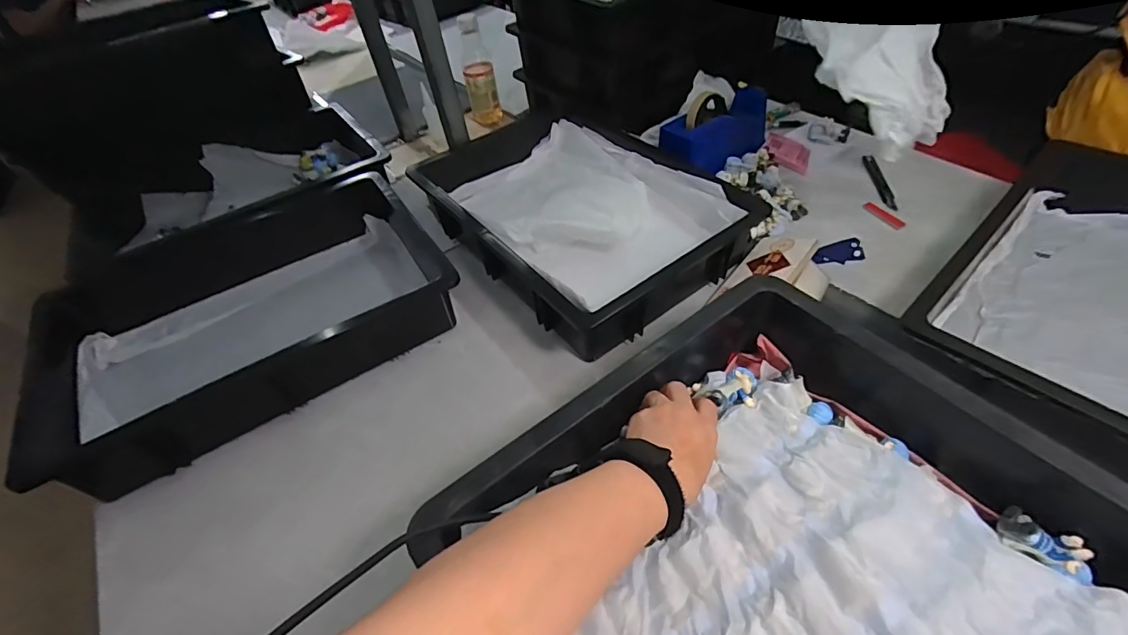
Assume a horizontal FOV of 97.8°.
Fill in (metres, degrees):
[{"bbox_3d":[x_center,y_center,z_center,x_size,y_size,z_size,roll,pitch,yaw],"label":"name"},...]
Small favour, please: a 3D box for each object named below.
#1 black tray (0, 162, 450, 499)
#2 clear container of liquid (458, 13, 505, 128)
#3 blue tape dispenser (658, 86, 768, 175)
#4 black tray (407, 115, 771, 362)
[{"bbox_3d":[-0.407,-0.017,0.645,0.460,0.098,0.365,-31,51,-20],"label":"black tray"},{"bbox_3d":[-0.170,-0.472,1.046,0.064,0.114,0.056,-14,47,-5],"label":"clear container of liquid"},{"bbox_3d":[0.241,-0.300,0.793,0.227,0.098,0.080,-29,50,-18],"label":"blue tape dispenser"},{"bbox_3d":[0.024,-0.155,0.744,0.329,0.113,0.455,-30,49,-22],"label":"black tray"}]

